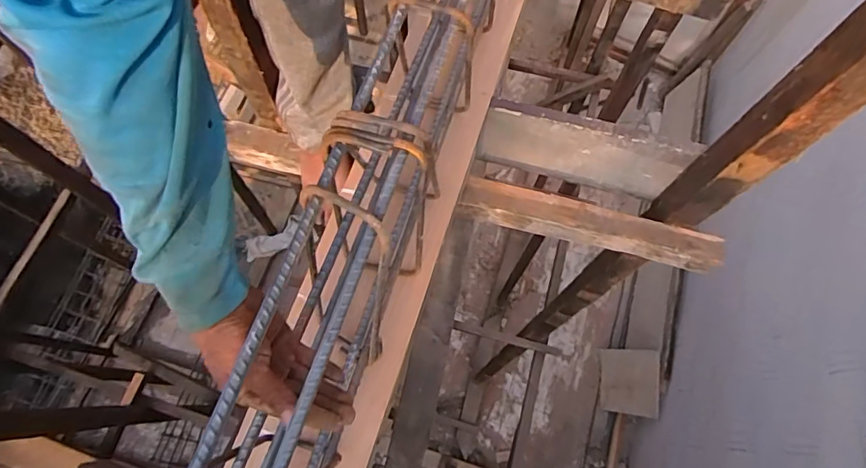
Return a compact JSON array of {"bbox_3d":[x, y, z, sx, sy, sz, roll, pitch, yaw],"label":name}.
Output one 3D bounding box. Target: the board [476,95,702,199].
[{"bbox_3d":[0.226,-0.128,0.807,0.303,0.159,0.026,13,70,4],"label":"board"}]

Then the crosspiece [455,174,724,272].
[{"bbox_3d":[0.243,-0.013,0.812,0.401,0.059,0.063,14,70,4],"label":"crosspiece"}]

